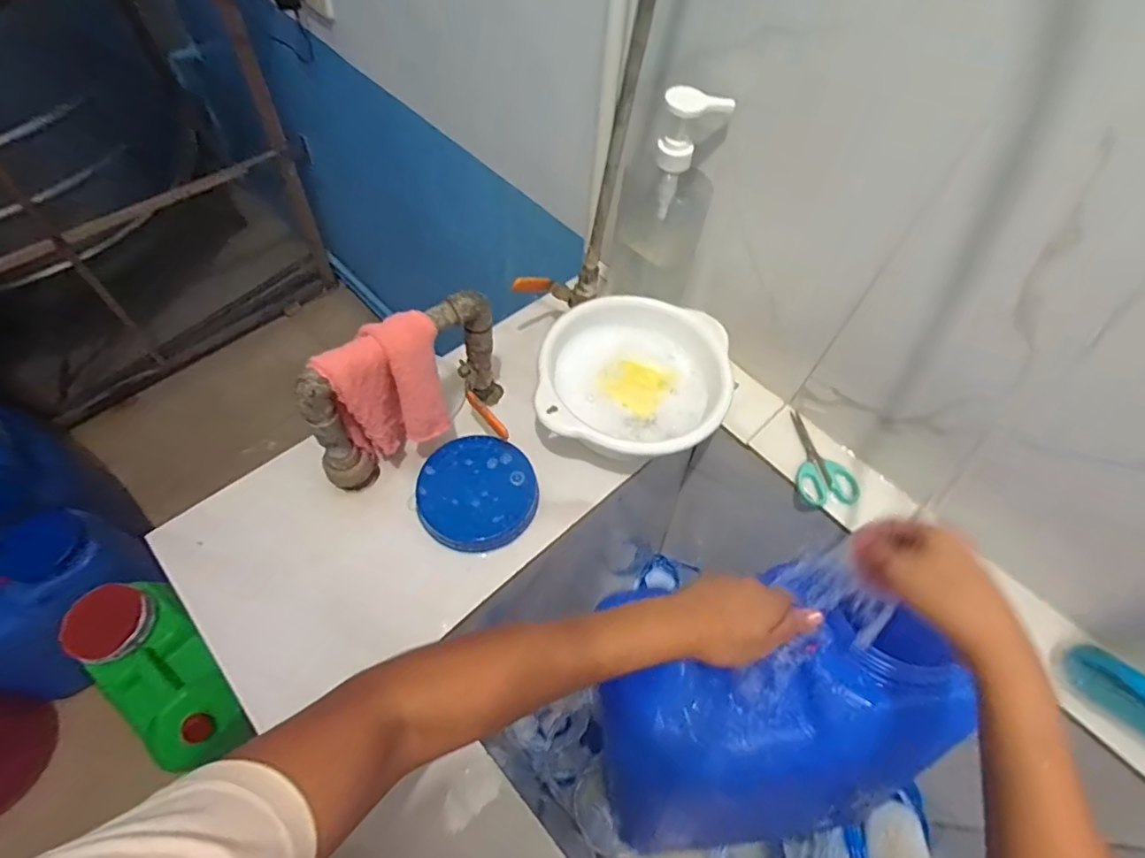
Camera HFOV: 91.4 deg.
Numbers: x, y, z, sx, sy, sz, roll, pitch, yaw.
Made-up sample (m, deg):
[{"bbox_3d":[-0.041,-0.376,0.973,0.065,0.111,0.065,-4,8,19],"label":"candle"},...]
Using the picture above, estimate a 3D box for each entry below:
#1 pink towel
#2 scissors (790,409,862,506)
[{"bbox_3d":[-0.168,-0.027,0.530,0.100,0.159,0.057,-24,63,-19],"label":"pink towel"},{"bbox_3d":[0.283,0.030,0.639,0.066,0.010,0.120,2,58,-4],"label":"scissors"}]

